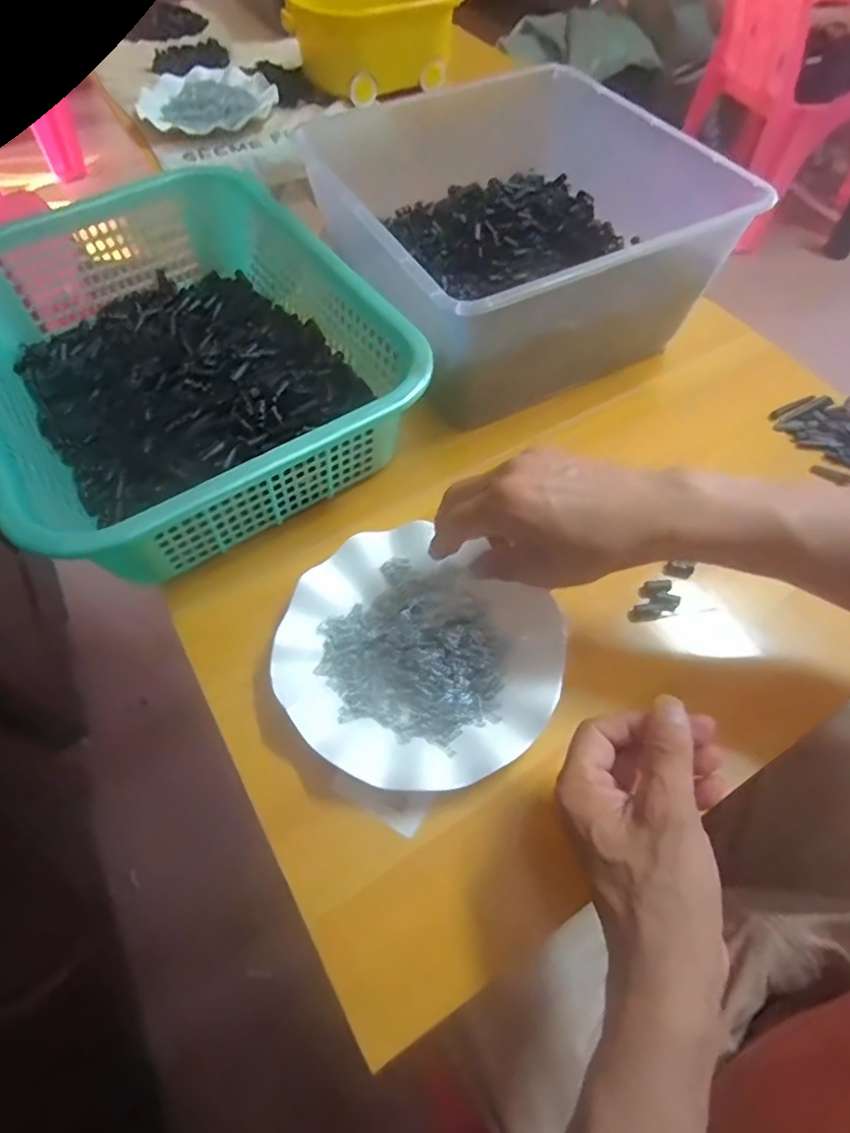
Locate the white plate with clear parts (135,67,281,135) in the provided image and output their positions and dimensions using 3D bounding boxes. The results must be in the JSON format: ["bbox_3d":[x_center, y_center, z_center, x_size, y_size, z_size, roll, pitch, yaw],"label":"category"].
[{"bbox_3d":[-0.298,-0.637,0.822,0.186,0.025,0.176,0,58,0],"label":"white plate with clear parts"}]

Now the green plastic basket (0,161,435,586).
[{"bbox_3d":[-0.208,-0.179,0.498,0.298,0.096,0.382,-31,63,-18],"label":"green plastic basket"}]

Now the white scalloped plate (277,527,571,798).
[{"bbox_3d":[-0.005,0.058,0.401,0.177,0.025,0.169,0,58,0],"label":"white scalloped plate"}]

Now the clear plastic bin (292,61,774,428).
[{"bbox_3d":[0.078,-0.308,0.539,0.302,0.115,0.310,-24,61,-15],"label":"clear plastic bin"}]

